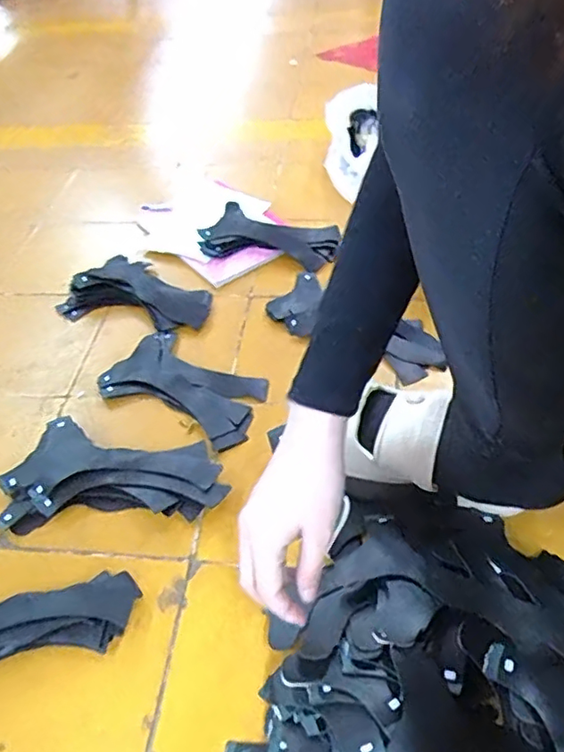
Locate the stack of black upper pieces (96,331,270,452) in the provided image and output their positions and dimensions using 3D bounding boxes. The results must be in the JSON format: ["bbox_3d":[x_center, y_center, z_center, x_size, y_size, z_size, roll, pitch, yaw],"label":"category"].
[{"bbox_3d":[-0.116,0.009,0.702,0.197,0.012,0.112,20,52,23],"label":"stack of black upper pieces"}]

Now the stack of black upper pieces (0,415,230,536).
[{"bbox_3d":[-0.174,0.108,0.602,0.223,0.024,0.128,7,48,11],"label":"stack of black upper pieces"}]

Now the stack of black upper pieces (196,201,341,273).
[{"bbox_3d":[-0.017,-0.206,0.883,0.204,0.043,0.101,10,48,15],"label":"stack of black upper pieces"}]

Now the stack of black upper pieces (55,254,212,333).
[{"bbox_3d":[-0.207,-0.109,0.813,0.213,0.036,0.136,24,53,25],"label":"stack of black upper pieces"}]

